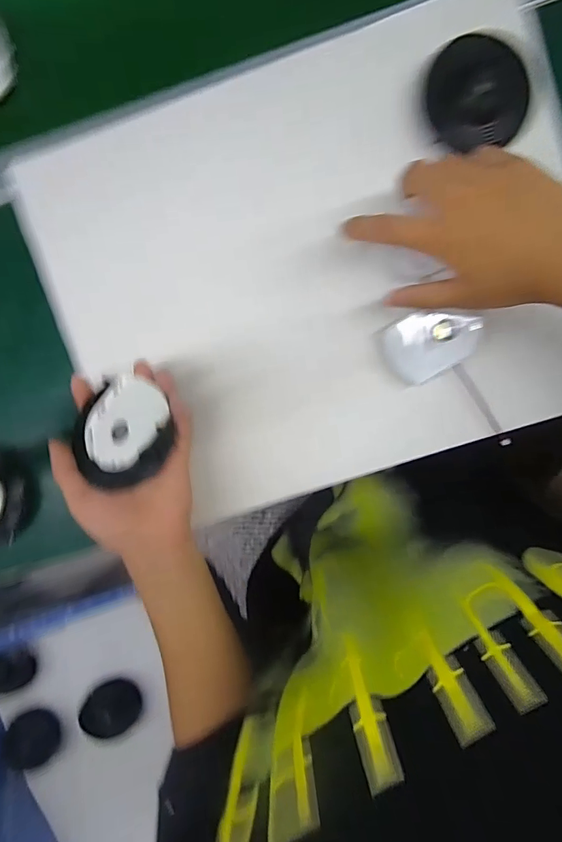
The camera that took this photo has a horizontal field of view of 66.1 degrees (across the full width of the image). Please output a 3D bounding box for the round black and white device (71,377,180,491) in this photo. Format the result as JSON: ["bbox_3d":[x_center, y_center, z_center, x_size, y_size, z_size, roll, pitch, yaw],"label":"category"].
[{"bbox_3d":[-0.128,0.010,0.366,0.082,0.028,0.082,-3,77,14],"label":"round black and white device"}]

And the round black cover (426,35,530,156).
[{"bbox_3d":[0.165,-0.272,0.361,0.084,0.018,0.080,0,94,4],"label":"round black cover"}]

